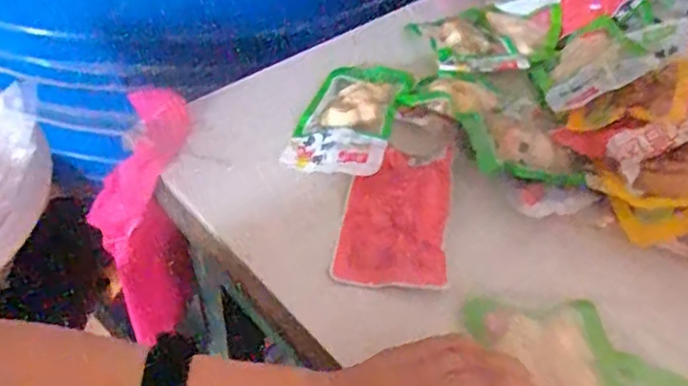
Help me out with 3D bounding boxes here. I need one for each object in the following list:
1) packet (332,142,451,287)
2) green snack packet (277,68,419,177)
[{"bbox_3d":[0.036,0.016,0.457,0.076,0.015,0.116,7,47,2],"label":"packet"},{"bbox_3d":[0.005,-0.065,0.527,0.078,0.020,0.132,15,48,10],"label":"green snack packet"}]

